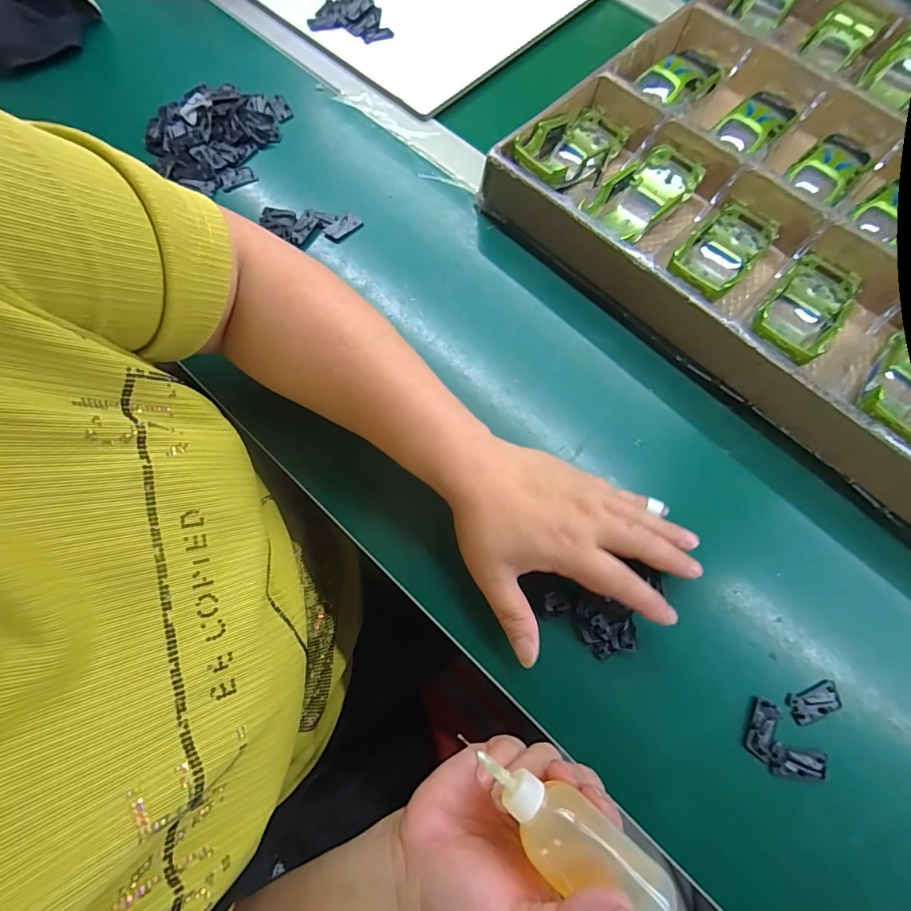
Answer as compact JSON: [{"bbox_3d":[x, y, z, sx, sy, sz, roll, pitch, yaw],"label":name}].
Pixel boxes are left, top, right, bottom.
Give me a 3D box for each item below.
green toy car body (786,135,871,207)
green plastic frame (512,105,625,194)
[{"bbox_3d":[0.342,-0.266,0.409,0.048,0.023,0.085,42,75,11],"label":"green toy car body"},{"bbox_3d":[0.108,-0.279,0.418,0.071,0.037,0.139,33,56,9],"label":"green plastic frame"}]

